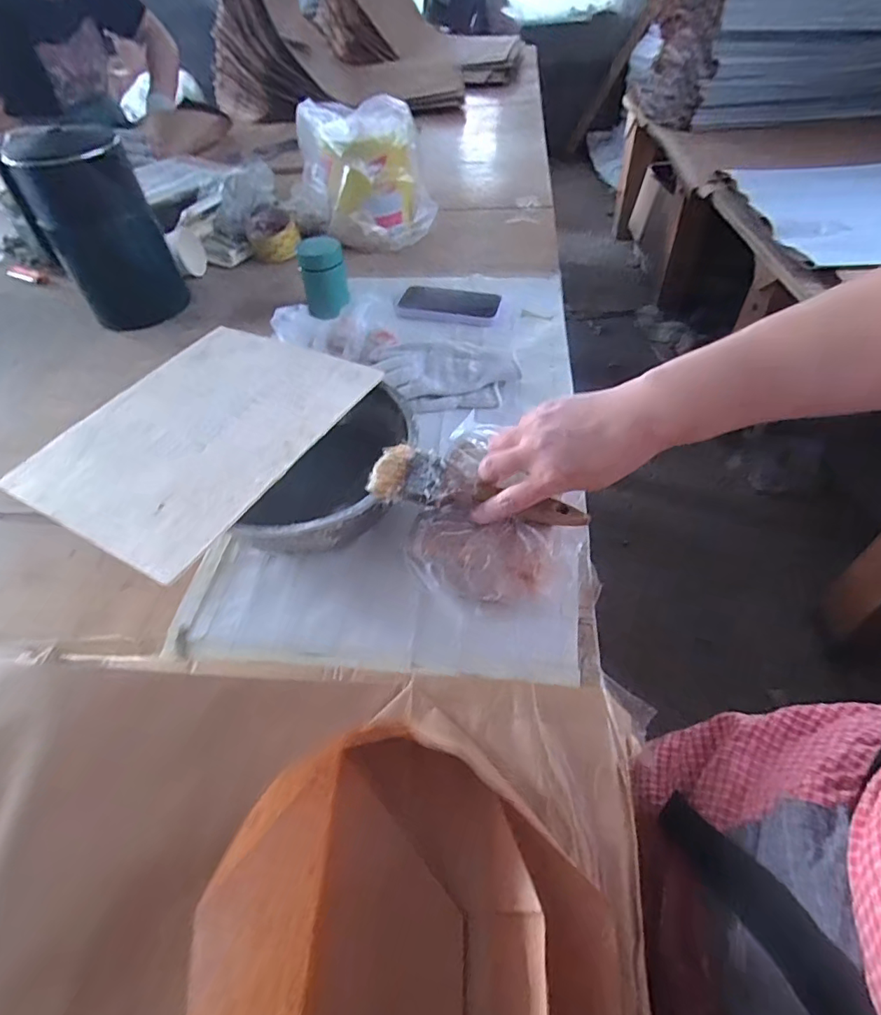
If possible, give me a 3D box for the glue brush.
[{"bbox_3d":[0.028,-0.008,0.411,0.174,0.028,0.048,16,51,4],"label":"glue brush"}]

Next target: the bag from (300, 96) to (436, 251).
[{"bbox_3d":[-0.136,-0.593,0.872,0.169,0.163,0.210,-29,54,-21],"label":"bag"}]

